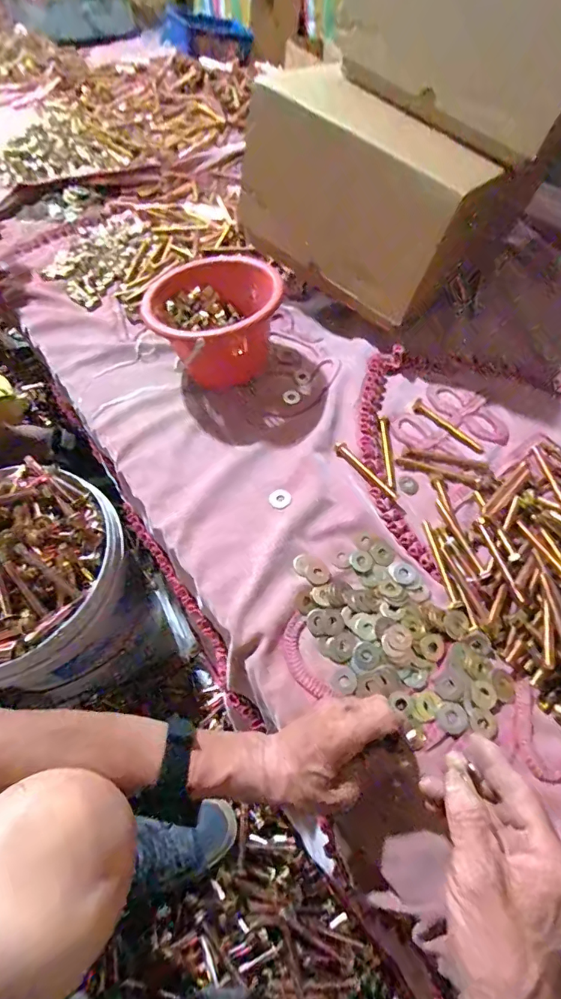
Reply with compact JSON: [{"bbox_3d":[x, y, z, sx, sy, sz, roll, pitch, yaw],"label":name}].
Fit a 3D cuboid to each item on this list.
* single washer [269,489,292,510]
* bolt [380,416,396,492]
[{"bbox_3d":[0.000,0.000,0.541,0.026,0.005,0.025,0,59,1],"label":"single washer"},{"bbox_3d":[0.134,-0.058,0.568,0.012,0.006,0.111,2,59,2],"label":"bolt"}]

